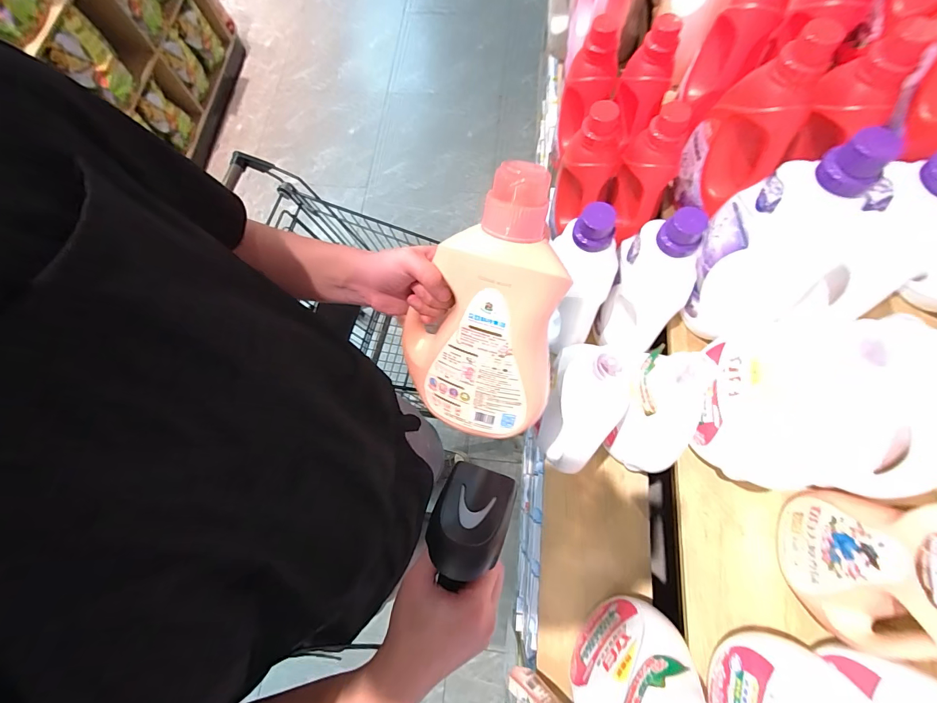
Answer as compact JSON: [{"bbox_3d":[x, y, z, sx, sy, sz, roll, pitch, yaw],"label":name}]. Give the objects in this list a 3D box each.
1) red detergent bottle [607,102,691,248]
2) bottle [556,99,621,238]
[{"bbox_3d":[0.331,-0.327,0.762,0.098,0.244,0.113,26,75,10],"label":"red detergent bottle"},{"bbox_3d":[0.234,-0.353,0.779,0.104,0.255,0.088,17,73,8],"label":"bottle"}]

